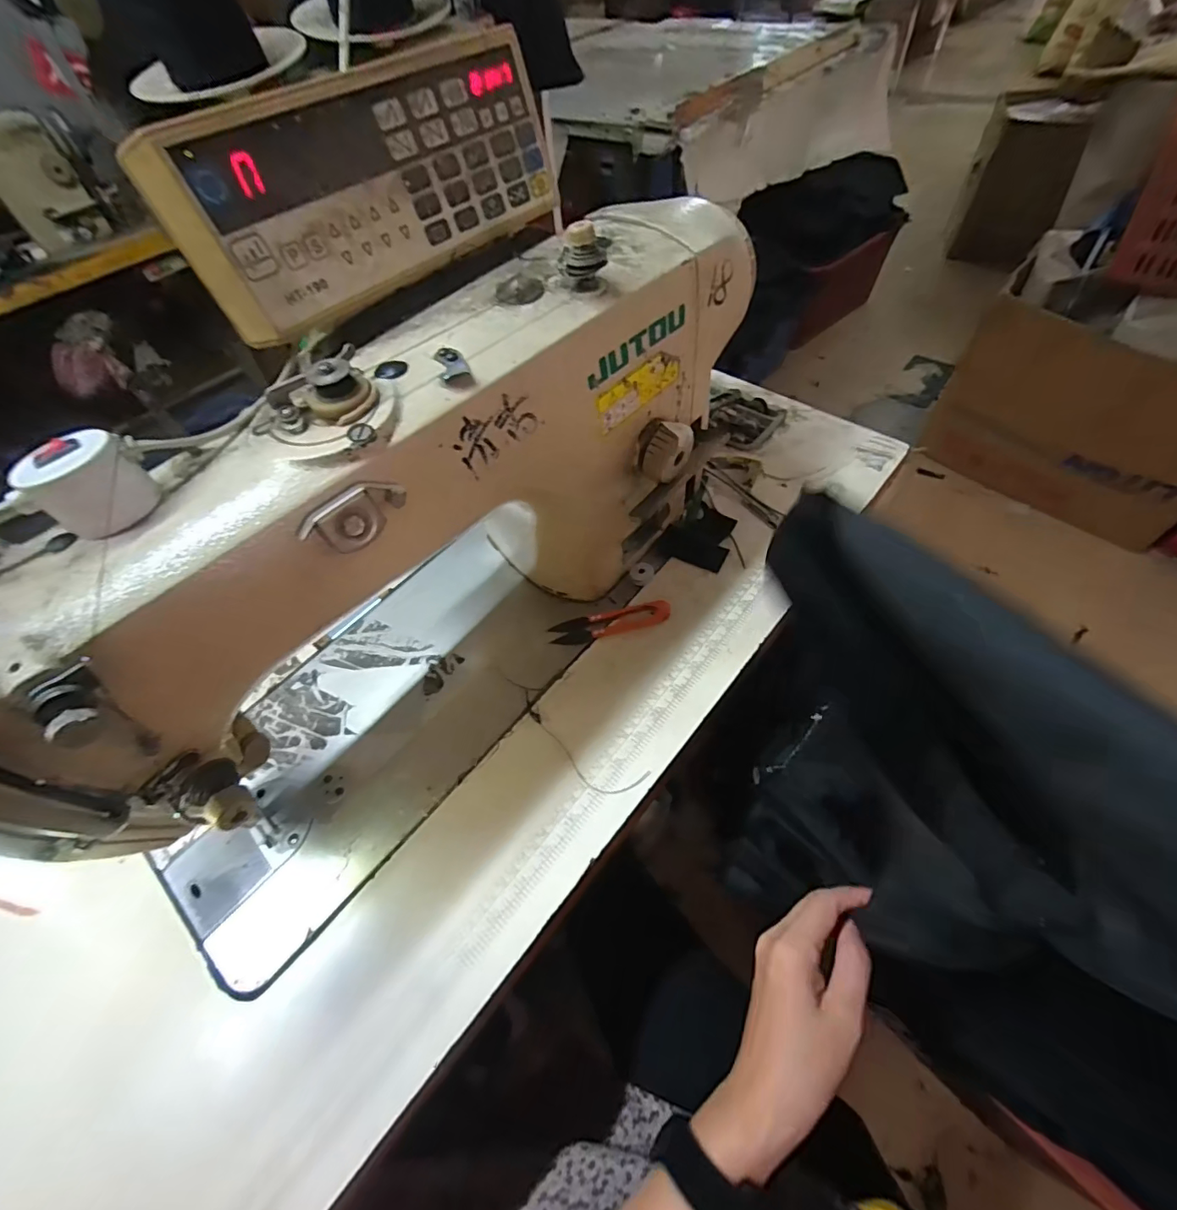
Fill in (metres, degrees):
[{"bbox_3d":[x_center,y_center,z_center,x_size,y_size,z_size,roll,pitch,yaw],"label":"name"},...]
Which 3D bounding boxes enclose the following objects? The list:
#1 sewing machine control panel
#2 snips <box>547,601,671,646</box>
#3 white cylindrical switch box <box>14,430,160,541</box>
[{"bbox_3d":[-0.102,-0.225,0.276,0.024,0.076,0.224,34,65,25],"label":"sewing machine control panel"},{"bbox_3d":[0.019,0.015,0.443,0.101,0.004,0.024,-13,56,-4],"label":"snips"},{"bbox_3d":[-0.192,-0.046,0.204,0.037,0.027,0.033,18,59,16],"label":"white cylindrical switch box"}]

